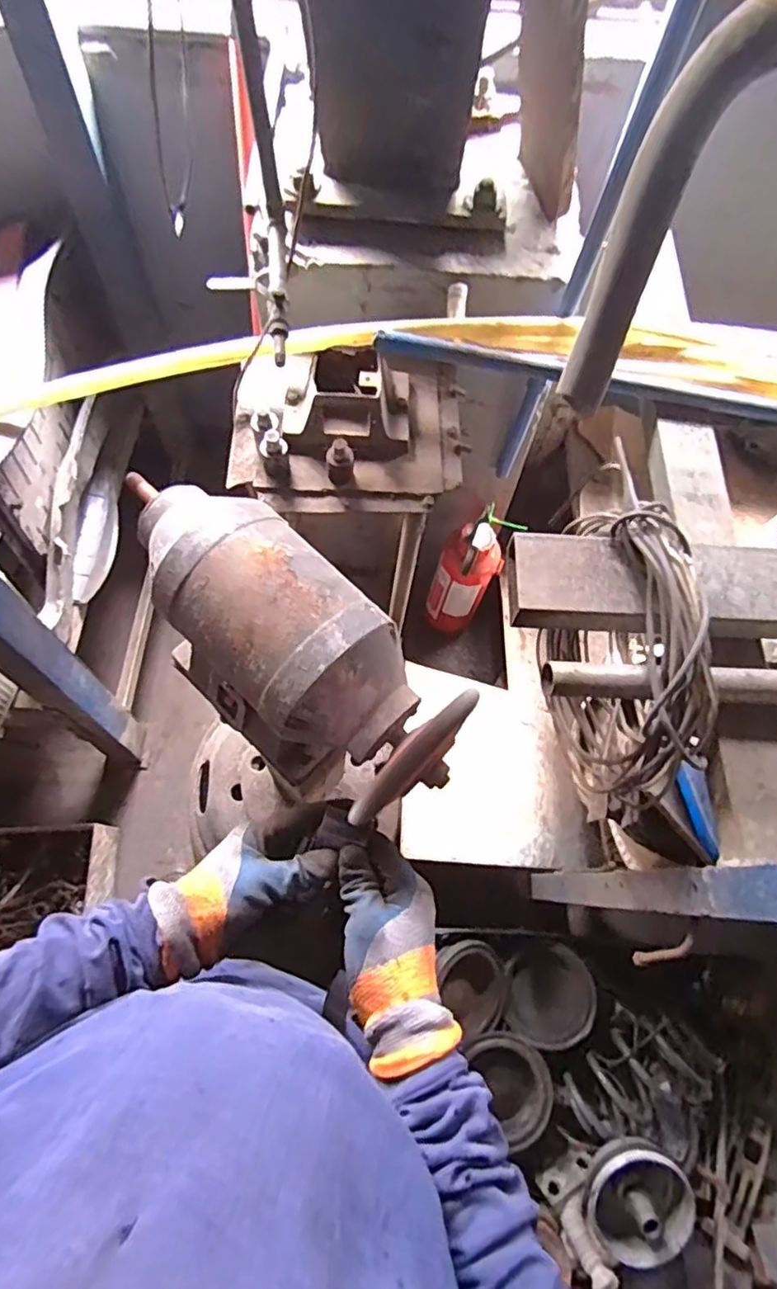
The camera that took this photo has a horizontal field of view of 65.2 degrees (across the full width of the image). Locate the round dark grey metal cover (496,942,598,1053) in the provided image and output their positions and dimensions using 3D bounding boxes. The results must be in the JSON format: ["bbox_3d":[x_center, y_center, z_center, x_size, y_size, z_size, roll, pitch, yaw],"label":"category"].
[{"bbox_3d":[0.335,0.735,1.284,0.178,0.084,0.193,22,69,7],"label":"round dark grey metal cover"}]

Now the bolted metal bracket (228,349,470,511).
[{"bbox_3d":[-0.057,-0.309,0.865,0.341,0.076,0.235,-5,68,-4],"label":"bolted metal bracket"}]

